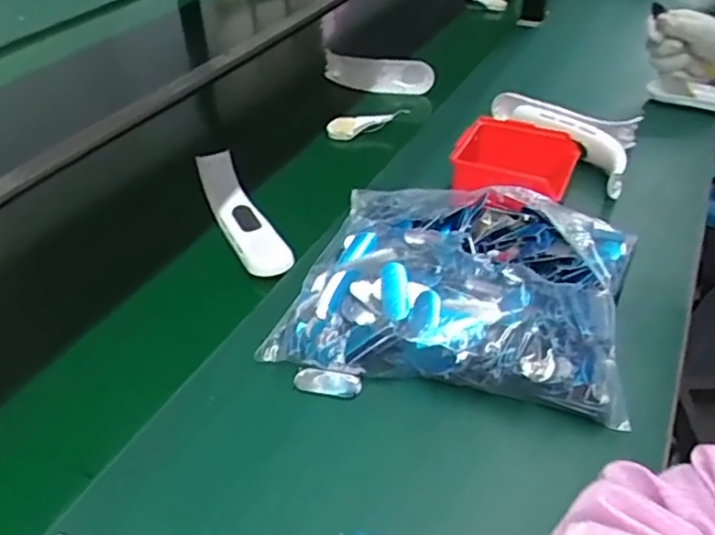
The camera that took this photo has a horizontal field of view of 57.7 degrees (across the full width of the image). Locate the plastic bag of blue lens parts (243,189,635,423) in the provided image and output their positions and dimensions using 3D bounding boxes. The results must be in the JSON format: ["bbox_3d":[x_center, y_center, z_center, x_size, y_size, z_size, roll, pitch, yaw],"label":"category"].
[{"bbox_3d":[0.101,0.005,0.632,0.305,0.081,0.276,11,42,15],"label":"plastic bag of blue lens parts"}]

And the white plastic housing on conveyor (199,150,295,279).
[{"bbox_3d":[-0.131,-0.066,0.747,0.050,0.052,0.188,-20,43,-20],"label":"white plastic housing on conveyor"}]

